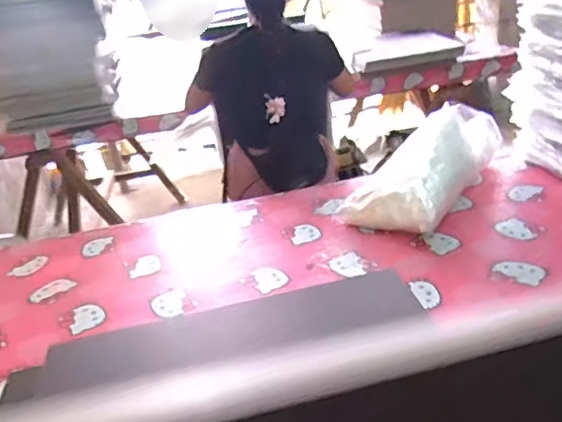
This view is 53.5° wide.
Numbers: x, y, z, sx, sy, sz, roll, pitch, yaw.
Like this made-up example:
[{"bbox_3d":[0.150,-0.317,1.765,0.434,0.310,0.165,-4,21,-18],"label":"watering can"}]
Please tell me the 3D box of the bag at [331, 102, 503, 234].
[{"bbox_3d":[0.284,-0.094,1.165,0.226,0.141,0.380,15,35,36],"label":"bag"}]

